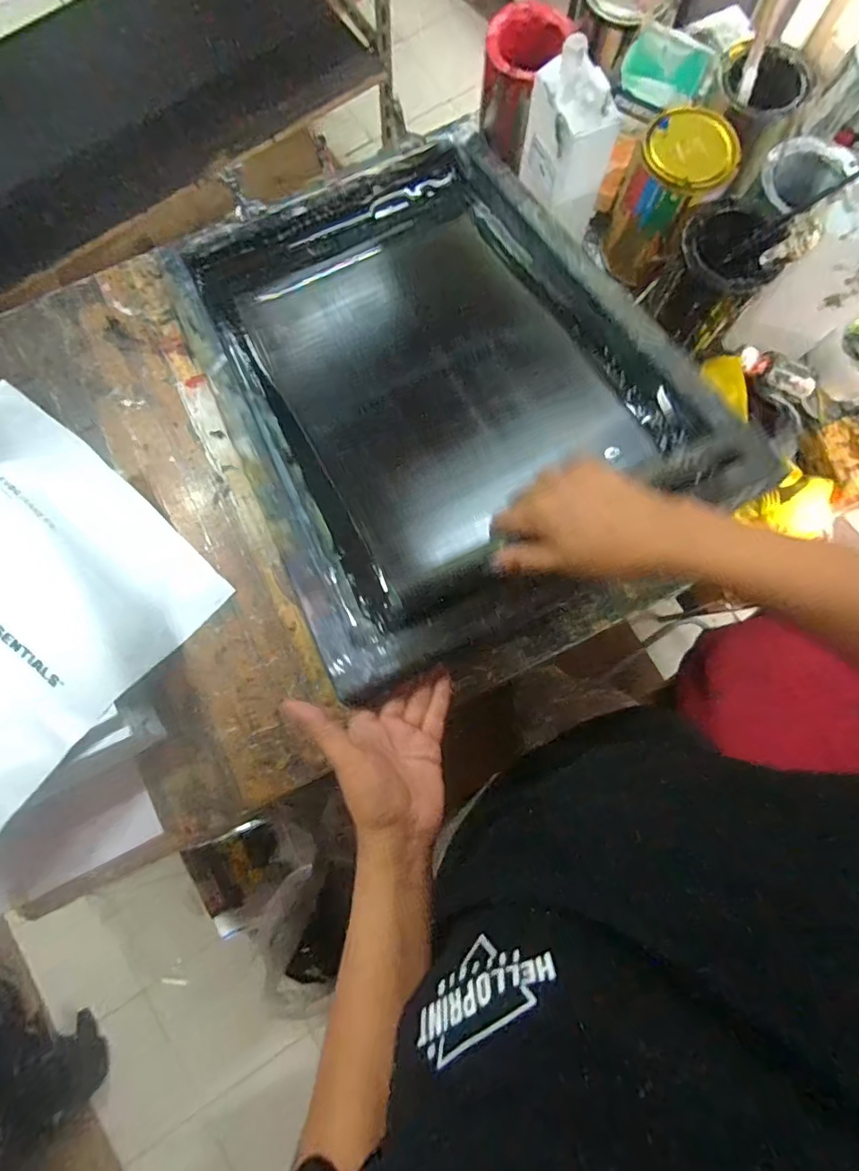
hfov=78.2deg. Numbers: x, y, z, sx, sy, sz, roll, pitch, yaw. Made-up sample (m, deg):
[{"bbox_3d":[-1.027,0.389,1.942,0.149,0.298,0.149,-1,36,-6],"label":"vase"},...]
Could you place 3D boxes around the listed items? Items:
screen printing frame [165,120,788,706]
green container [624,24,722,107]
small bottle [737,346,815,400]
[{"bbox_3d":[-0.011,-0.254,0.600,0.439,0.059,0.625,-27,68,-3],"label":"screen printing frame"},{"bbox_3d":[0.279,-0.607,0.625,0.105,0.035,0.076,41,82,7],"label":"green container"},{"bbox_3d":[0.432,-0.264,0.652,0.100,0.034,0.028,23,80,4],"label":"small bottle"}]

